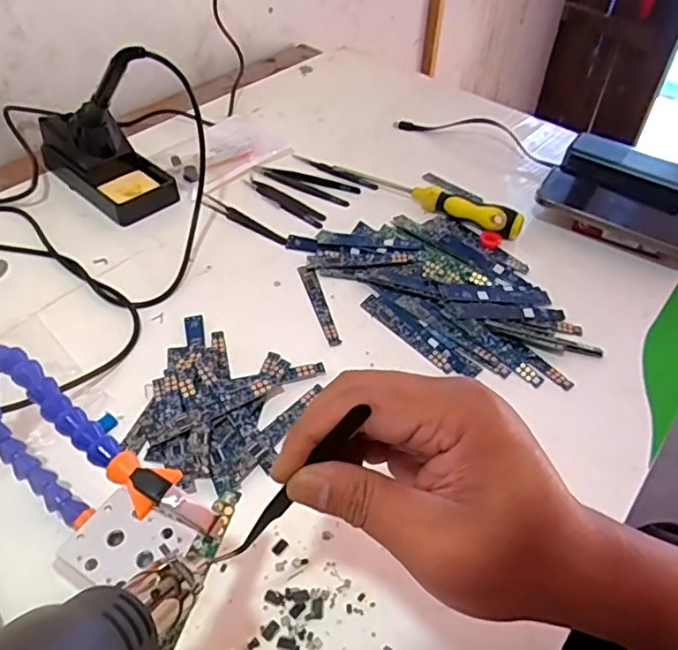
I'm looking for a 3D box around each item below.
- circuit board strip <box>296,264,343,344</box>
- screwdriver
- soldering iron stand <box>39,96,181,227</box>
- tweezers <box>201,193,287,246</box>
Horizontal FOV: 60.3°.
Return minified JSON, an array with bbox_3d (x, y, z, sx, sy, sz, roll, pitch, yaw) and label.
[{"bbox_3d":[-0.017,-0.019,0.514,0.014,0.004,0.100,-11,49,-13],"label":"circuit board strip"},{"bbox_3d":[0.091,-0.139,0.615,0.210,0.024,0.023,27,51,21],"label":"screwdriver"},{"bbox_3d":[-0.245,-0.182,0.600,0.164,0.079,0.076,36,55,27],"label":"soldering iron stand"},{"bbox_3d":[-0.096,-0.106,0.585,0.108,0.005,0.015,30,52,23],"label":"tweezers"}]

